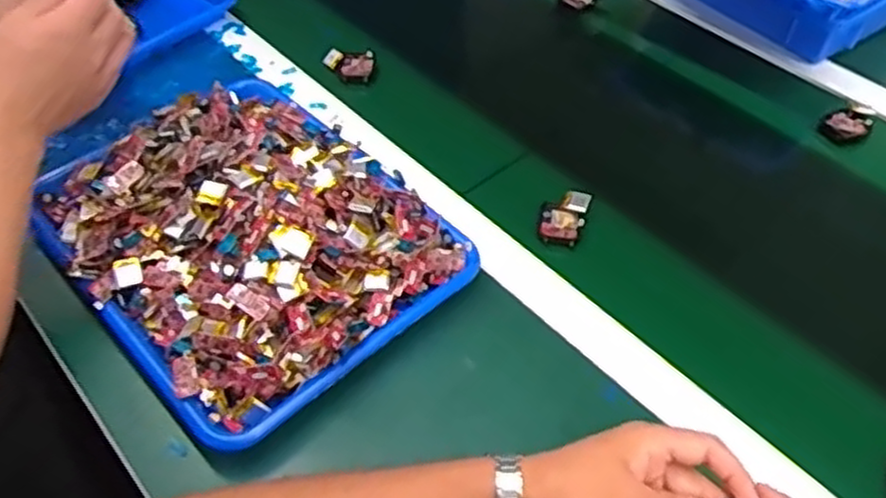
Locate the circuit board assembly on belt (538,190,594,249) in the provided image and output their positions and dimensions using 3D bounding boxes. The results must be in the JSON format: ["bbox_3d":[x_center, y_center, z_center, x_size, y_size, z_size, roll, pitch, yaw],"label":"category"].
[{"bbox_3d":[0.105,-0.028,0.658,0.037,0.009,0.054,18,65,9],"label":"circuit board assembly on belt"}]

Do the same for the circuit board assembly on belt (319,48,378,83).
[{"bbox_3d":[-0.100,-0.196,0.812,0.056,0.017,0.039,-3,49,-2],"label":"circuit board assembly on belt"}]

